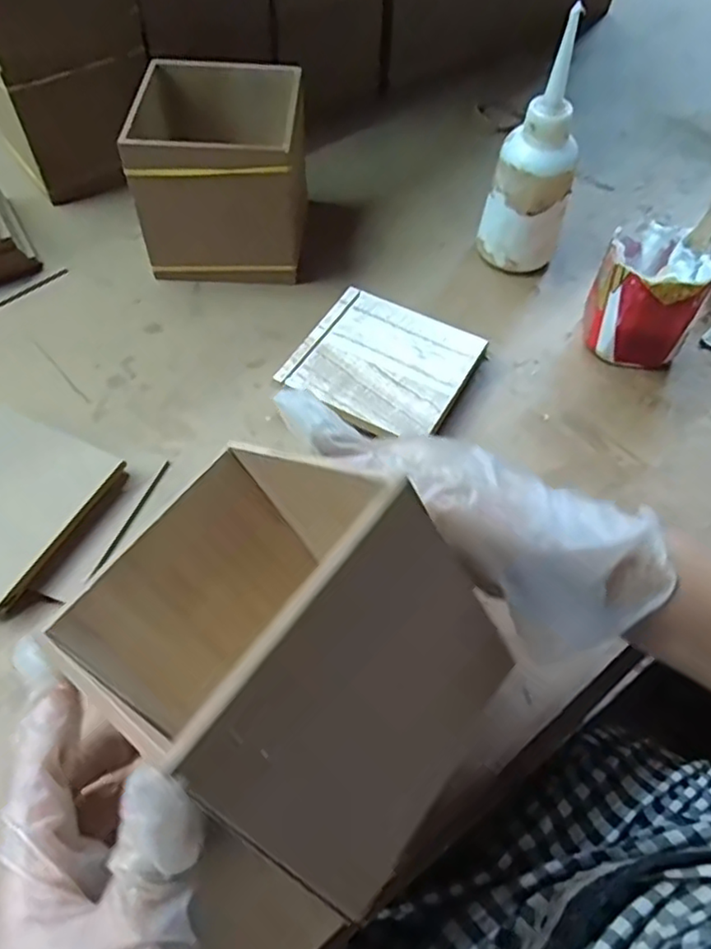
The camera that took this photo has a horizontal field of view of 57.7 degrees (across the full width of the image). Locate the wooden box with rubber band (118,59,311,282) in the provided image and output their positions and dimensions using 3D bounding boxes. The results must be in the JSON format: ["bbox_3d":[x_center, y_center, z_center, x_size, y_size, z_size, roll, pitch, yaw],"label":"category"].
[{"bbox_3d":[-0.101,-0.224,0.487,0.117,0.108,0.113,1,58,-3],"label":"wooden box with rubber band"}]

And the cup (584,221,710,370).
[{"bbox_3d":[0.199,-0.126,0.452,0.063,0.078,0.066,2,58,-3],"label":"cup"}]

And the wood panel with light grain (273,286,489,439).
[{"bbox_3d":[0.019,-0.070,0.443,0.110,0.031,0.103,27,60,12],"label":"wood panel with light grain"}]

